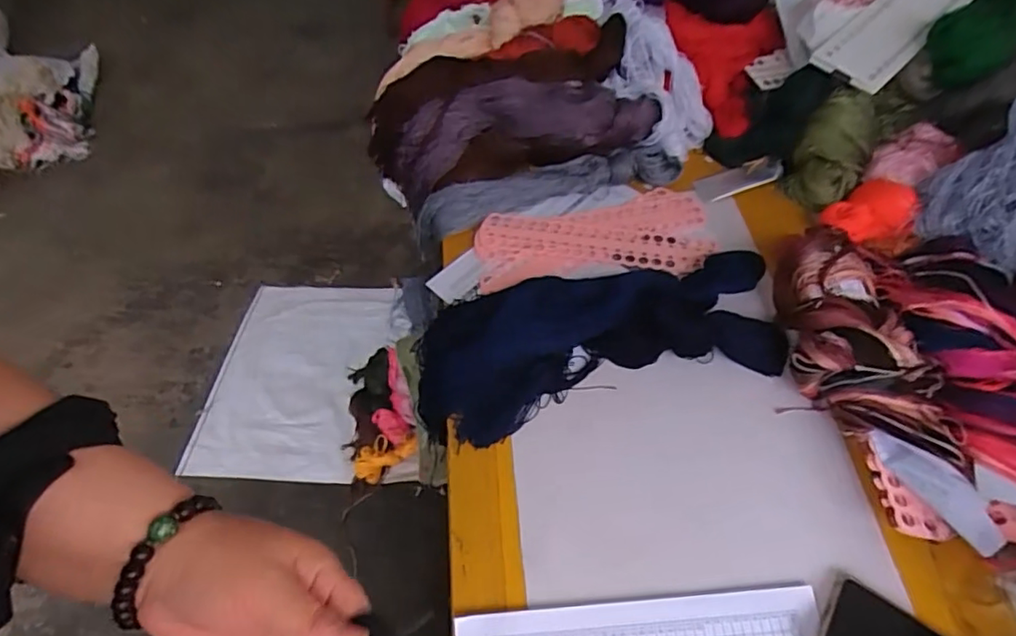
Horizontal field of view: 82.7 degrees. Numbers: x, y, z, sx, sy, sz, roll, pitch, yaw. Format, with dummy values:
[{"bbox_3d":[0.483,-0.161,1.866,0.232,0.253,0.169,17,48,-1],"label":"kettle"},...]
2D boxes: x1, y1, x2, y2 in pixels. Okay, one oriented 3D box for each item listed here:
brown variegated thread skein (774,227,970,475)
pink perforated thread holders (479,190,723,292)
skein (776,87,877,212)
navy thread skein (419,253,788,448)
[{"bbox_3d":[0.333,0.026,0.558,0.116,0.071,0.240,-1,53,5],"label":"brown variegated thread skein"},{"bbox_3d":[0.109,-0.097,0.713,0.290,0.025,0.137,-11,55,-5],"label":"pink perforated thread holders"},{"bbox_3d":[0.409,-0.208,0.732,0.080,0.060,0.140,25,104,15],"label":"skein"},{"bbox_3d":[0.095,0.014,0.601,0.380,0.064,0.166,-8,55,-3],"label":"navy thread skein"}]

